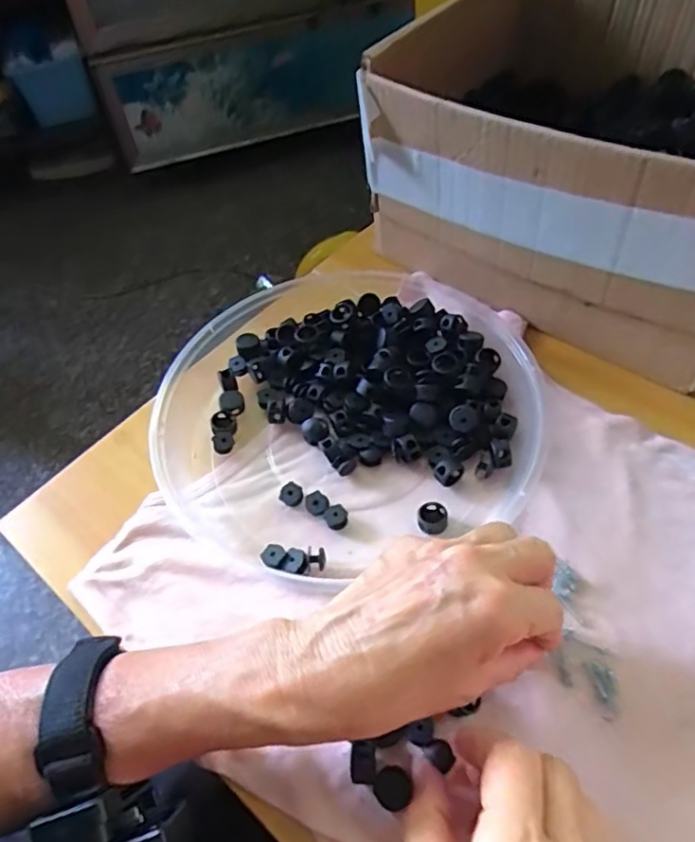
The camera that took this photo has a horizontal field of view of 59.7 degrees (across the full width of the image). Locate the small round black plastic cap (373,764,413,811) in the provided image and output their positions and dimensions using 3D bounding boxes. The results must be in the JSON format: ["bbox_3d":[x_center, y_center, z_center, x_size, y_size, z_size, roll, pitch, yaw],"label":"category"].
[{"bbox_3d":[0.020,0.165,0.271,0.016,0.008,0.016,-3,53,3],"label":"small round black plastic cap"}]

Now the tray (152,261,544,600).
[{"bbox_3d":[-0.002,-0.013,0.389,0.238,0.032,0.213,-13,53,-5],"label":"tray"}]

